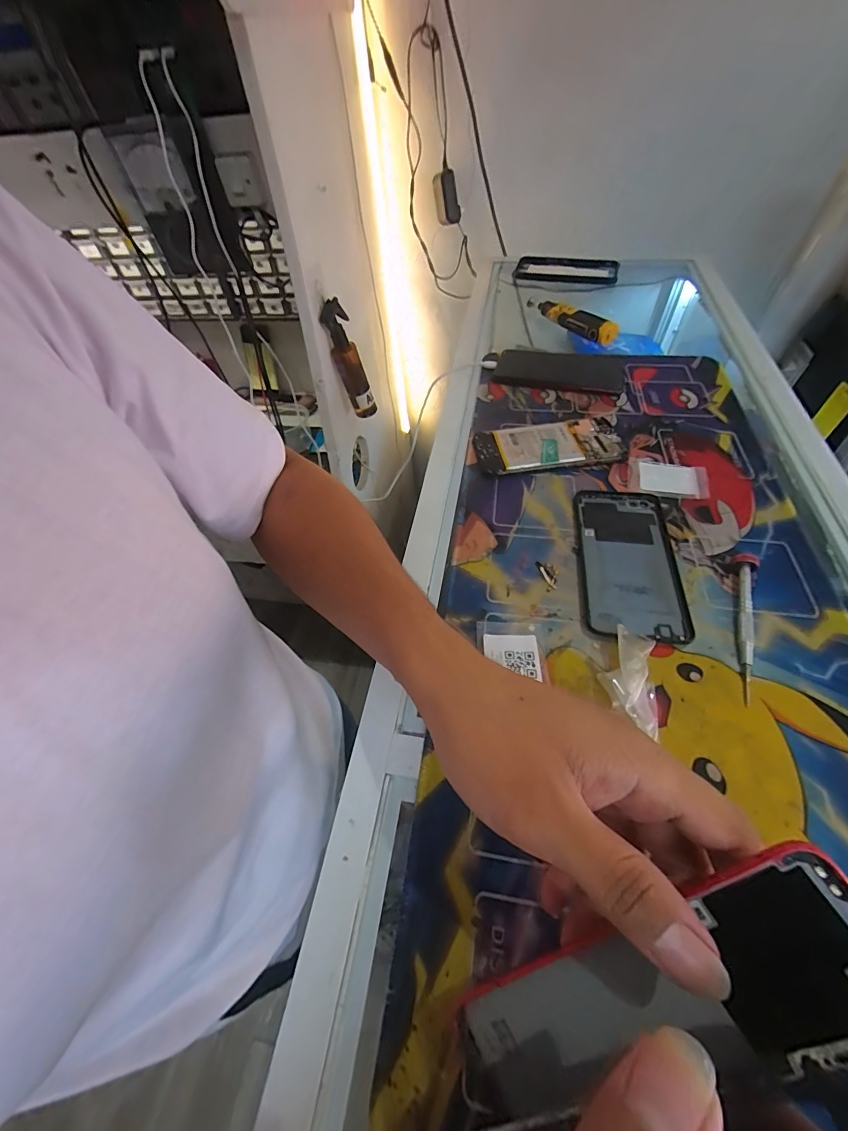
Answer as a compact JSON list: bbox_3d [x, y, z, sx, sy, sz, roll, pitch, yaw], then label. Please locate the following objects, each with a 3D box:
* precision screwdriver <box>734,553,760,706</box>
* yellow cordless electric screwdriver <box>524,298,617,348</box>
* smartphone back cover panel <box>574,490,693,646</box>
[{"bbox_3d":[0.235,0.040,0.296,0.013,0.015,0.117,17,57,16],"label":"precision screwdriver"},{"bbox_3d":[0.211,-0.369,0.594,0.025,0.030,0.177,-24,56,-13],"label":"yellow cordless electric screwdriver"},{"bbox_3d":[0.171,-0.007,0.341,0.076,0.007,0.151,5,55,8],"label":"smartphone back cover panel"}]

